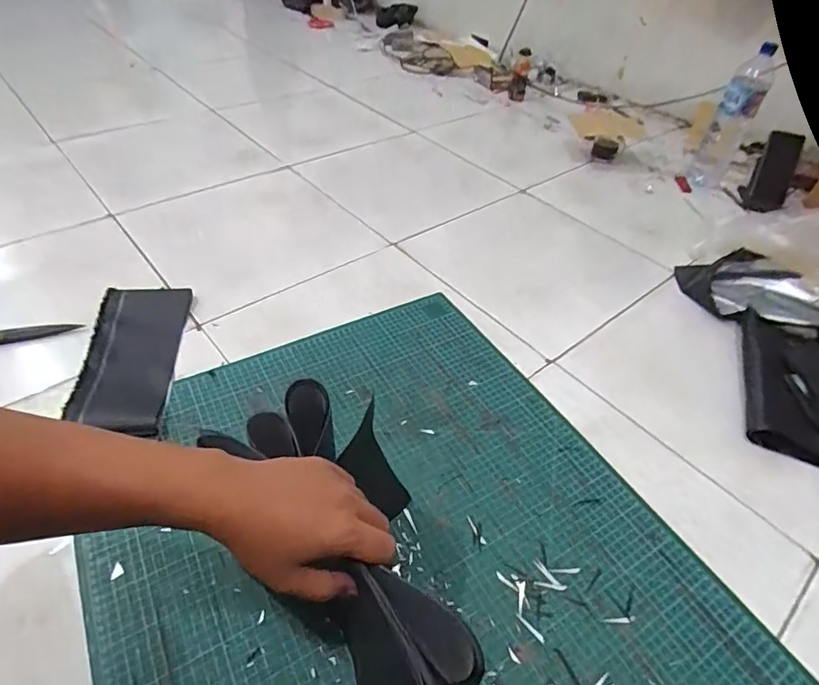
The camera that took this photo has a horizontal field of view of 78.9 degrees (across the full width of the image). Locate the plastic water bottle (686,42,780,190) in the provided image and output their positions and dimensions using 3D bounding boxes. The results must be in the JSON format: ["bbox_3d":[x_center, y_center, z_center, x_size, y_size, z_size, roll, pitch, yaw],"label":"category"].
[{"bbox_3d":[0.768,-0.529,1.187,0.082,0.308,0.086,28,49,21],"label":"plastic water bottle"}]

